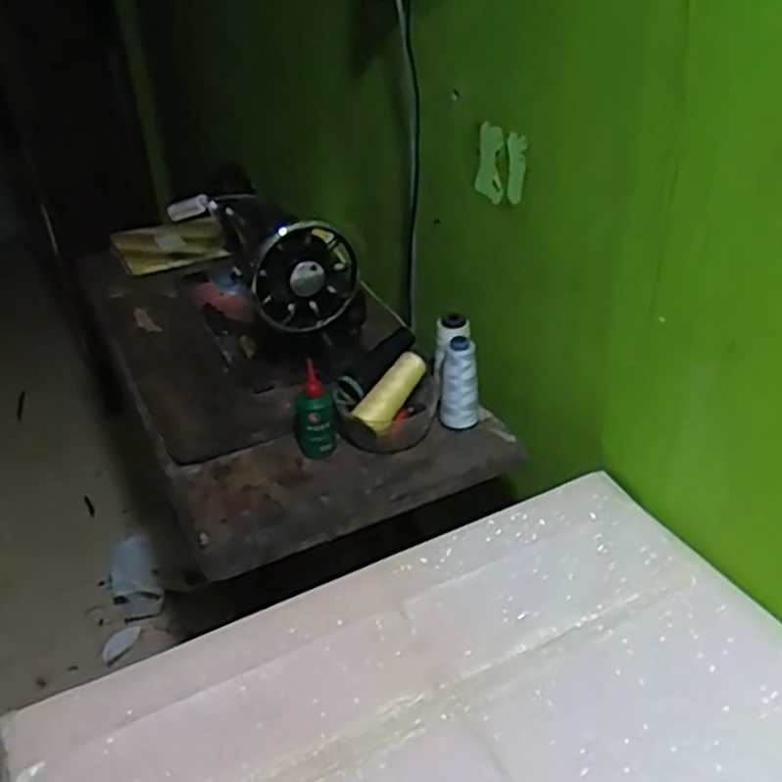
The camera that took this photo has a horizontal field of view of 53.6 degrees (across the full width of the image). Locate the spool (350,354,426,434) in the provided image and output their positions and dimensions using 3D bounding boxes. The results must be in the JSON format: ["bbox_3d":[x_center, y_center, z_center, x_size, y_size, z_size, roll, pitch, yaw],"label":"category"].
[{"bbox_3d":[0.003,0.002,0.906,0.038,0.037,0.111,24,66,37],"label":"spool"}]

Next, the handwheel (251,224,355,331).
[{"bbox_3d":[-0.103,-0.134,0.920,0.121,0.126,0.027,-13,35,-15],"label":"handwheel"}]

